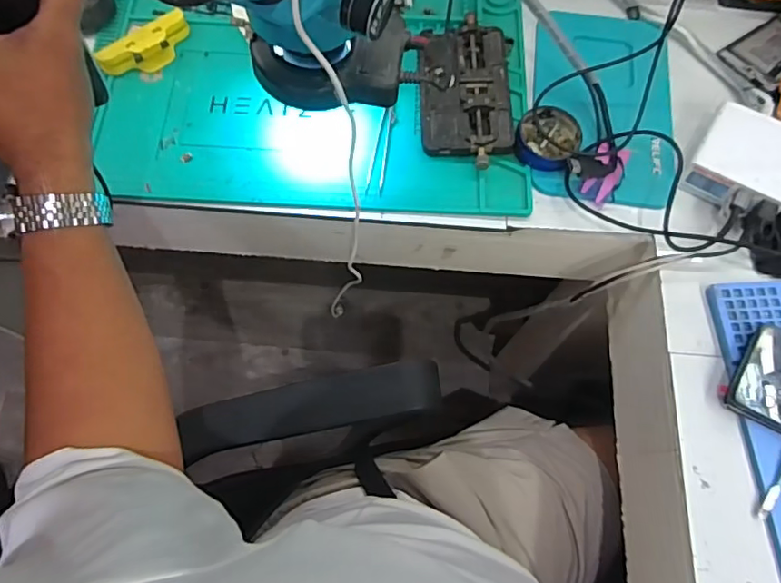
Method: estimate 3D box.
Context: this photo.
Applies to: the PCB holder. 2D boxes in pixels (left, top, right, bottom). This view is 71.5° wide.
[{"bbox_3d":[0.076,-0.202,0.542,0.091,0.020,0.168,4,70,0],"label":"PCB holder"}]

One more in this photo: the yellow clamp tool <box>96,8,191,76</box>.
[{"bbox_3d":[-0.244,-0.248,0.550,0.037,0.021,0.098,42,74,13],"label":"yellow clamp tool"}]

